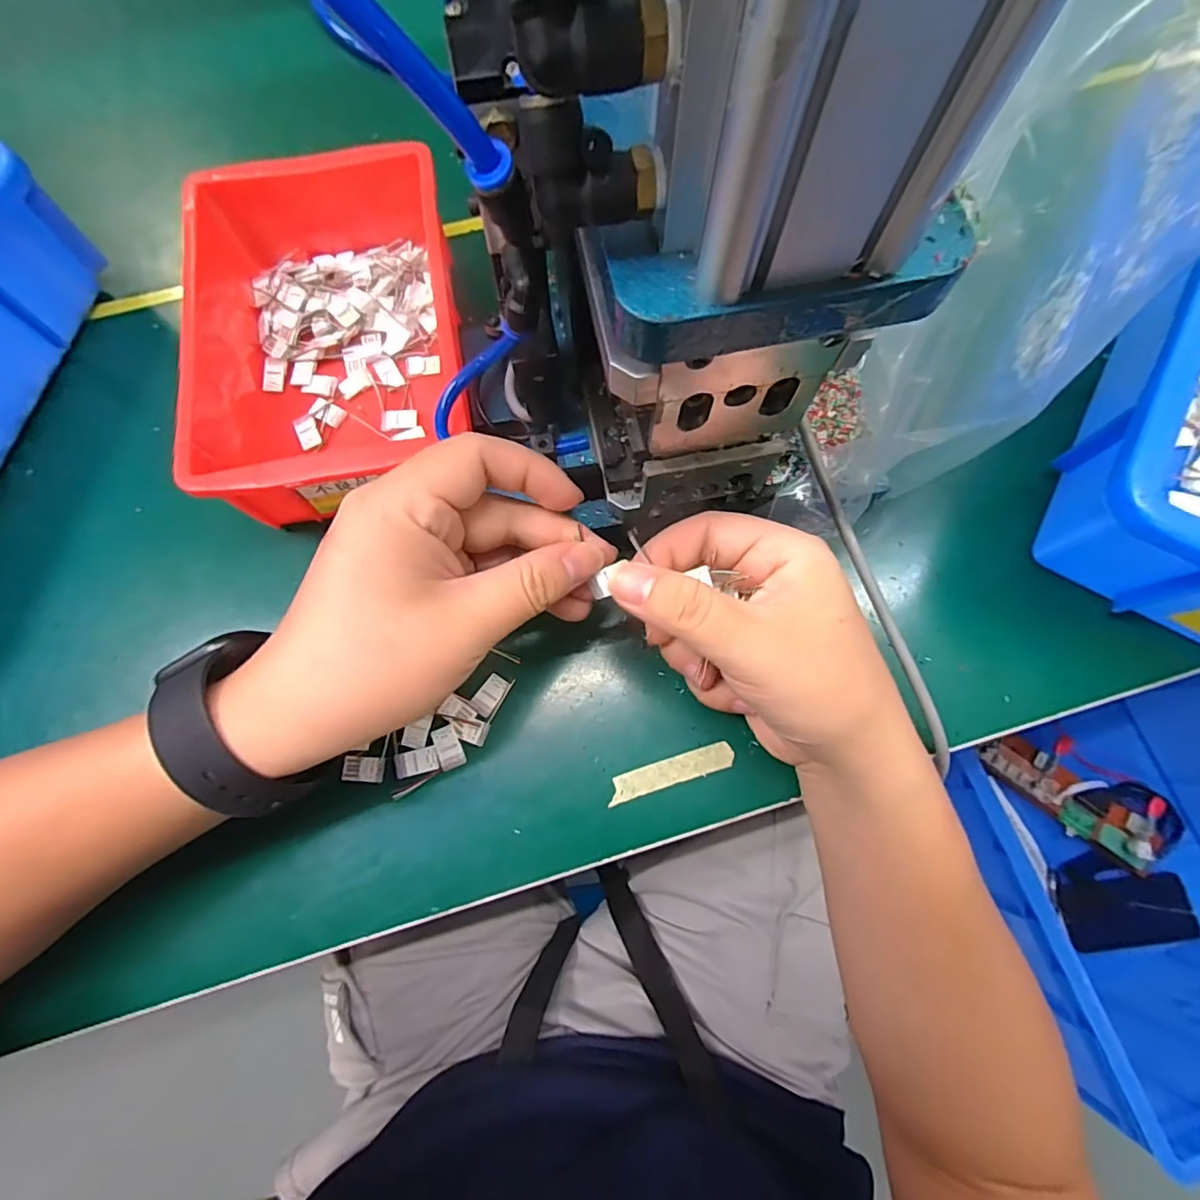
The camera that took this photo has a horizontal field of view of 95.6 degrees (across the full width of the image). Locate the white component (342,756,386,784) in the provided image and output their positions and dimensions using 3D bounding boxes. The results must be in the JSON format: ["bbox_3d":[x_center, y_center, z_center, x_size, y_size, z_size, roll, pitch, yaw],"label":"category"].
[{"bbox_3d":[-0.115,0.082,0.264,0.019,0.004,0.012,3,75,1],"label":"white component"}]

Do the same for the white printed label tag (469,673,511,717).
[{"bbox_3d":[-0.056,0.048,0.274,0.011,0.004,0.020,34,78,8],"label":"white printed label tag"}]

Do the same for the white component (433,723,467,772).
[{"bbox_3d":[-0.075,0.073,0.268,0.012,0.004,0.021,-23,77,-6],"label":"white component"}]

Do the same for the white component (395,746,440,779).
[{"bbox_3d":[-0.089,0.079,0.264,0.021,0.004,0.012,-13,76,-3],"label":"white component"}]

